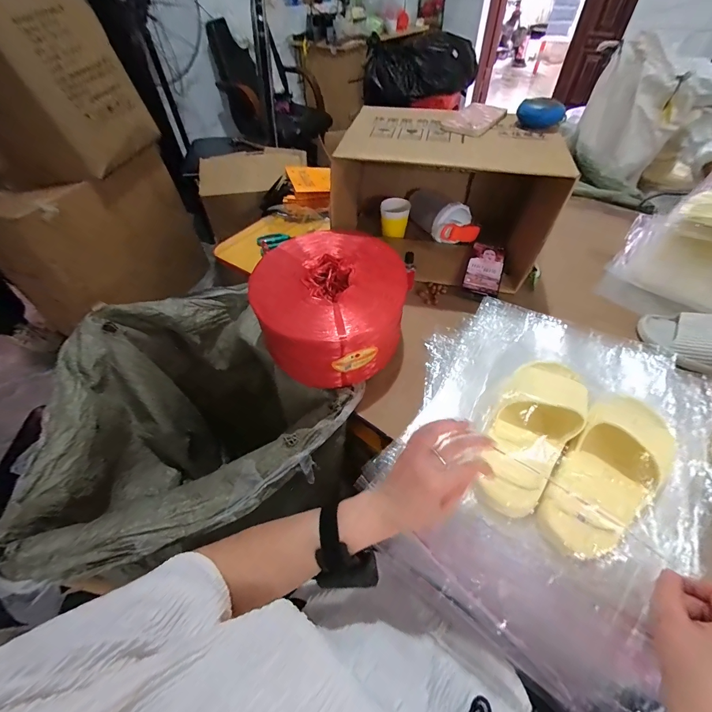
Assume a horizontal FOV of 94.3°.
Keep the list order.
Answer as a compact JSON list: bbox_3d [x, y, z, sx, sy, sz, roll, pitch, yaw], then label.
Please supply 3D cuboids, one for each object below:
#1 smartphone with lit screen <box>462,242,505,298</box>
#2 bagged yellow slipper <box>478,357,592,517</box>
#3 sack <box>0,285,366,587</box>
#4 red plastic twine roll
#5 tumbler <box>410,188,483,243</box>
[{"bbox_3d":[0.285,-0.194,0.727,0.072,0.006,0.144,17,65,12],"label":"smartphone with lit screen"},{"bbox_3d":[0.244,0.086,0.444,0.094,0.063,0.256,27,57,22],"label":"bagged yellow slipper"},{"bbox_3d":[-0.300,0.172,0.685,0.490,0.417,0.479,-28,55,-20],"label":"sack"},{"bbox_3d":[-0.044,-0.095,0.593,0.259,0.124,0.242,28,56,22],"label":"red plastic twine roll"},{"bbox_3d":[0.210,-0.340,0.807,0.095,0.090,0.200,-14,39,-10],"label":"tumbler"}]

